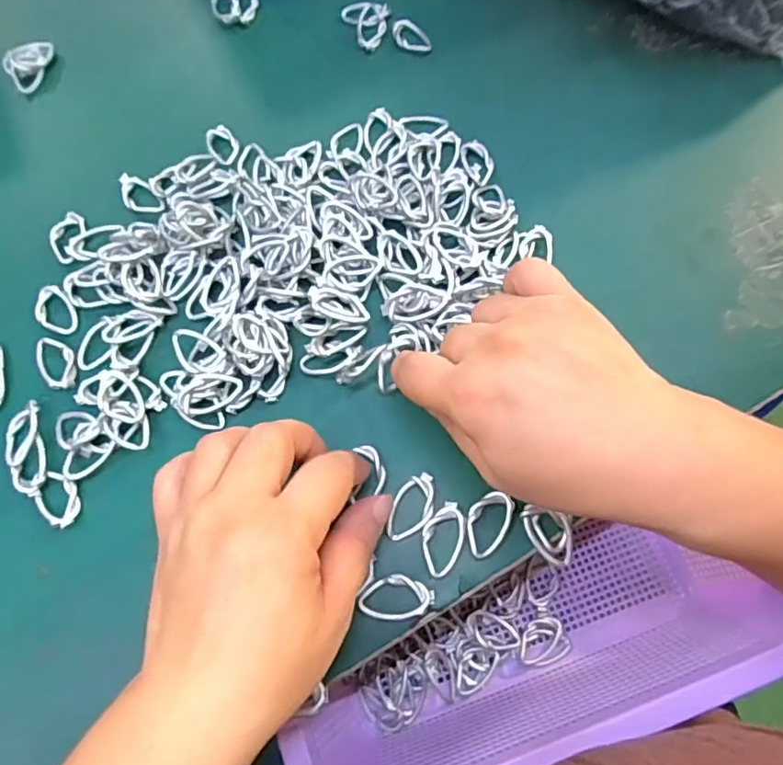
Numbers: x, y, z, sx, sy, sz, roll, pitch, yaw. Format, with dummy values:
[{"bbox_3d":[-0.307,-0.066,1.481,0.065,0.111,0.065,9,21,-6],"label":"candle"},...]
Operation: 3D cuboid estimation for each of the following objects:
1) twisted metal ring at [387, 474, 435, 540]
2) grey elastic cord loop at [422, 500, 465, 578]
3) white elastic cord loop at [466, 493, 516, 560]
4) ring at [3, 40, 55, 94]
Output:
[{"bbox_3d":[0.010,0.058,0.261,0.019,0.004,0.033,10,71,6],"label":"twisted metal ring"},{"bbox_3d":[0.024,0.072,0.256,0.019,0.004,0.034,8,71,5],"label":"grey elastic cord loop"},{"bbox_3d":[0.045,0.065,0.258,0.019,0.004,0.031,33,75,13],"label":"white elastic cord loop"},{"bbox_3d":[-0.242,-0.212,0.369,0.019,0.015,0.039,11,71,6],"label":"ring"}]

